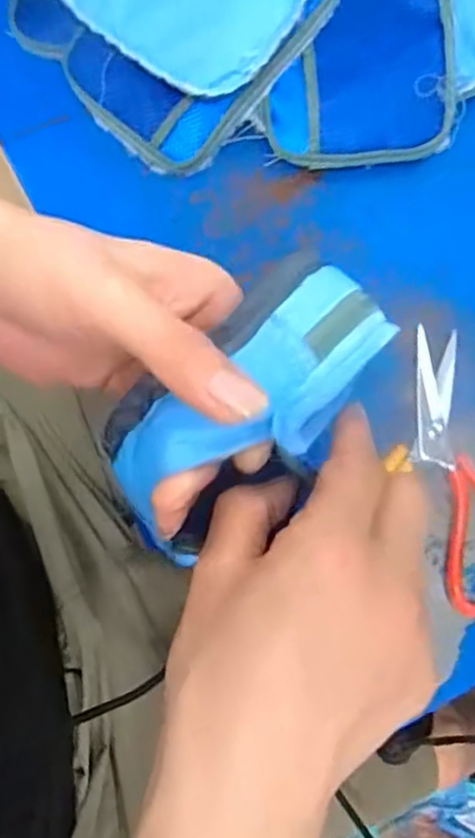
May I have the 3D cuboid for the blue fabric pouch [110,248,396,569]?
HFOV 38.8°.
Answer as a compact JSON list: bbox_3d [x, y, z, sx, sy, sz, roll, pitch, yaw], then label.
[{"bbox_3d":[0.006,-0.006,0.266,0.128,0.045,0.069,-42,82,-1],"label":"blue fabric pouch"}]

